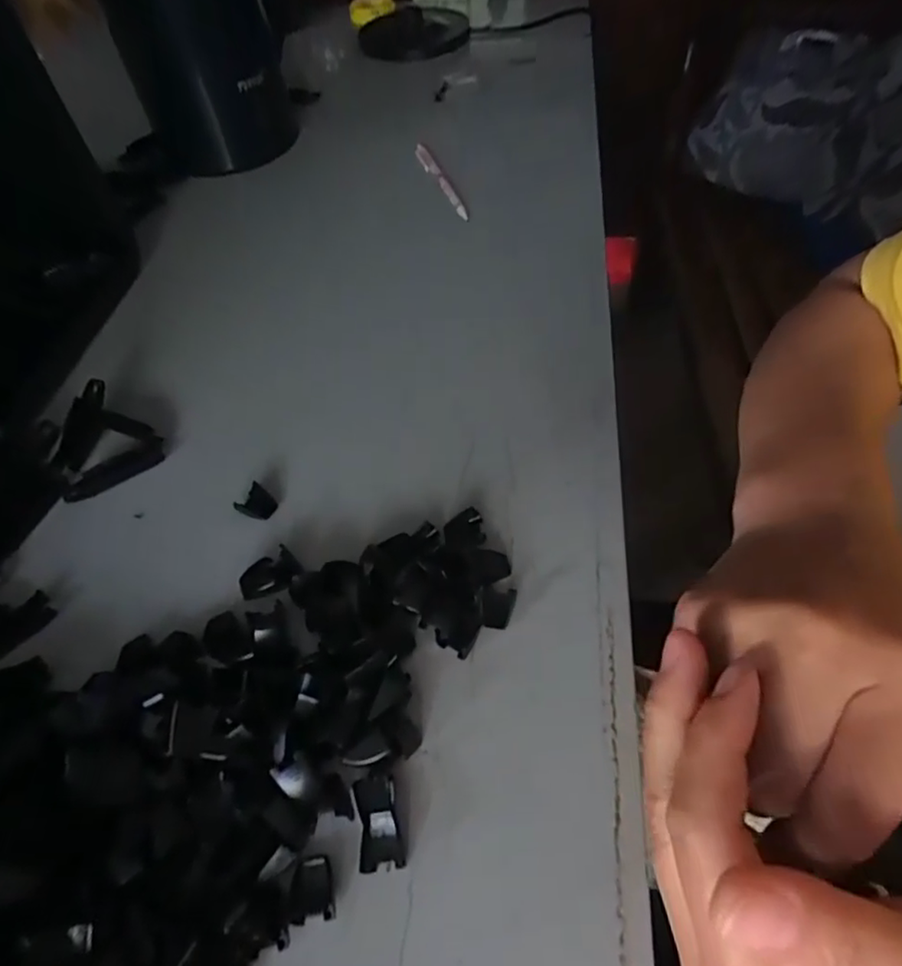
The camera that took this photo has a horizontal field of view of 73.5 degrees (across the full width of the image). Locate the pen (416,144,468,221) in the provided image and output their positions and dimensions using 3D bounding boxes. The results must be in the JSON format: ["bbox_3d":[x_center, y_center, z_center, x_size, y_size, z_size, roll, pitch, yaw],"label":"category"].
[{"bbox_3d":[-0.008,-0.295,0.585,0.012,0.015,0.138,-19,54,-10],"label":"pen"}]

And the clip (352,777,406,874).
[{"bbox_3d":[-0.032,0.146,0.262,0.018,0.013,0.036,-10,53,-4],"label":"clip"}]

